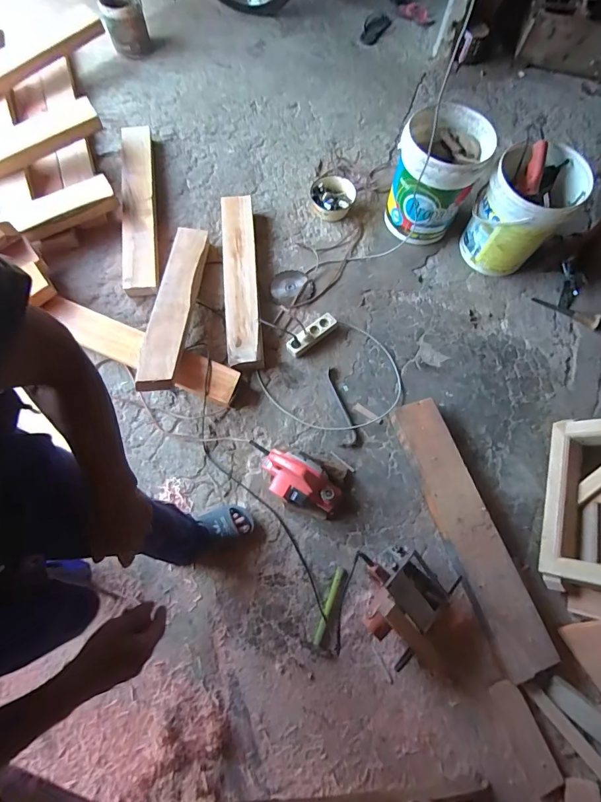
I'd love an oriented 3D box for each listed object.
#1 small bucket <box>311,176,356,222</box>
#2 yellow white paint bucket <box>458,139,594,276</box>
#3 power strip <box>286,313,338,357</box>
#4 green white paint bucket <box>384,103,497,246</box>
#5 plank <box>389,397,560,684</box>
[{"bbox_3d":[0.131,-0.841,1.648,0.181,0.081,0.173,1,71,-2],"label":"small bucket"},{"bbox_3d":[0.820,-0.717,1.472,0.284,0.378,0.347,36,74,10],"label":"yellow white paint bucket"},{"bbox_3d":[0.042,-0.241,1.441,0.204,0.042,0.070,-40,77,-14],"label":"power strip"},{"bbox_3d":[0.501,-0.837,1.508,0.301,0.367,0.344,27,73,7],"label":"green white paint bucket"},{"bbox_3d":[0.510,0.385,1.216,0.159,0.038,0.824,-23,73,7],"label":"plank"}]

